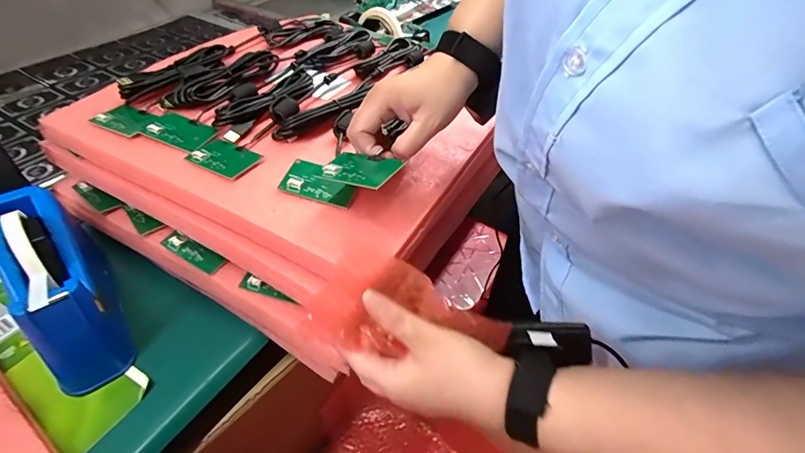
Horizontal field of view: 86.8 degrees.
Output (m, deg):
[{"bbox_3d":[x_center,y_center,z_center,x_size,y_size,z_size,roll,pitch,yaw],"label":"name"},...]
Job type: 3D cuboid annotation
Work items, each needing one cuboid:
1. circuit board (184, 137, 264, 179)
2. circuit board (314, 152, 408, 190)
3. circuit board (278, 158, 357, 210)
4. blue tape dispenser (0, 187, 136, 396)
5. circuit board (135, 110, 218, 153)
[{"bbox_3d":[-0.182,-0.071,0.431,0.066,0.008,0.044,19,52,19],"label":"circuit board"},{"bbox_3d":[-0.036,-0.050,0.365,0.064,0.005,0.045,17,43,26],"label":"circuit board"},{"bbox_3d":[-0.081,-0.042,0.414,0.068,0.009,0.042,20,47,-2],"label":"circuit board"},{"bbox_3d":[-0.334,0.052,0.414,0.071,0.106,0.196,-36,56,-26],"label":"blue tape dispenser"},{"bbox_3d":[-0.245,-0.105,0.459,0.082,0.007,0.044,21,49,12],"label":"circuit board"}]

